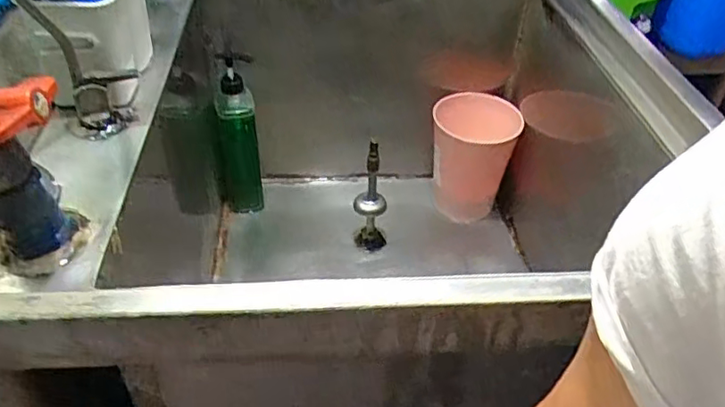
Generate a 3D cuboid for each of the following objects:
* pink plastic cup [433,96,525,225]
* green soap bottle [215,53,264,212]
[{"bbox_3d":[0.186,-0.079,1.053,0.138,0.188,0.130,2,40,-2],"label":"pink plastic cup"},{"bbox_3d":[-0.204,-0.105,1.010,0.071,0.276,0.060,-1,40,-5],"label":"green soap bottle"}]

